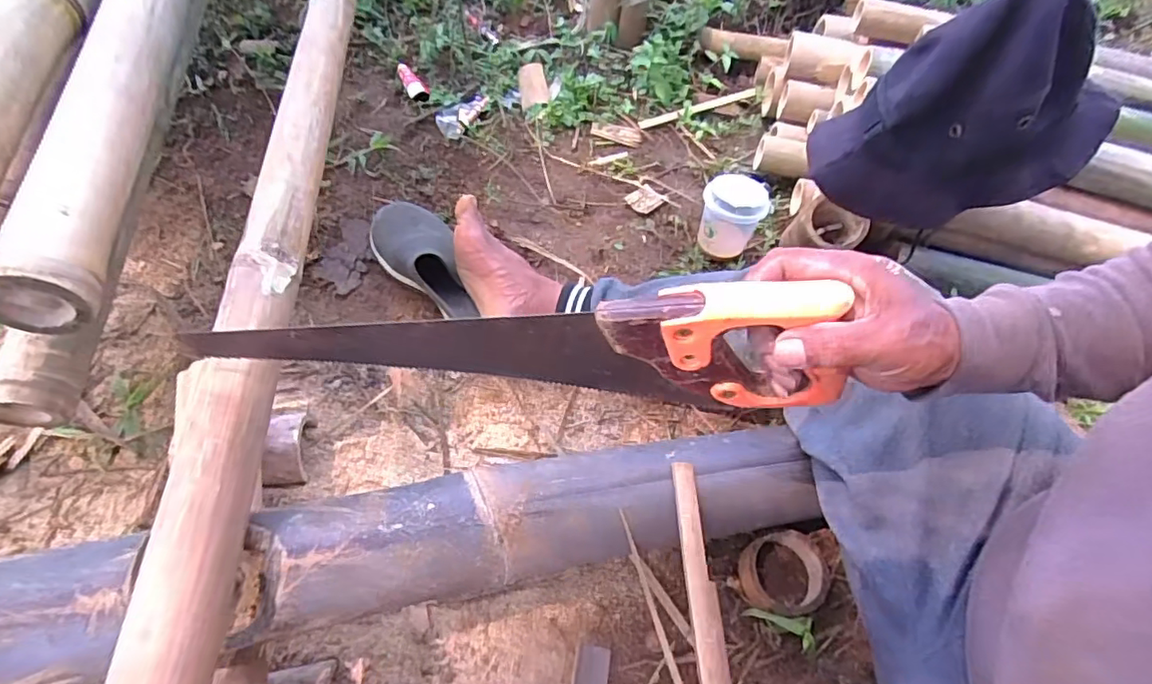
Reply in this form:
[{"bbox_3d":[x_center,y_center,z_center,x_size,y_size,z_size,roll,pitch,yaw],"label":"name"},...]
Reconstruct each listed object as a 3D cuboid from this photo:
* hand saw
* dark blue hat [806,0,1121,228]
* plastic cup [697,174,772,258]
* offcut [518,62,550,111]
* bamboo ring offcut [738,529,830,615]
[{"bbox_3d":[-0.054,0.008,0.391,0.409,0.103,0.025,0,55,9],"label":"hand saw"},{"bbox_3d":[0.410,-0.234,0.587,0.278,0.214,0.112,2,57,-2],"label":"dark blue hat"},{"bbox_3d":[0.218,-0.173,0.810,0.088,0.109,0.082,15,56,6],"label":"plastic cup"},{"bbox_3d":[-0.076,-0.456,1.017,0.047,0.022,0.101,-5,57,-7],"label":"offcut"},{"bbox_3d":[0.210,0.239,0.588,0.085,0.033,0.077,-20,60,-16],"label":"bamboo ring offcut"}]

